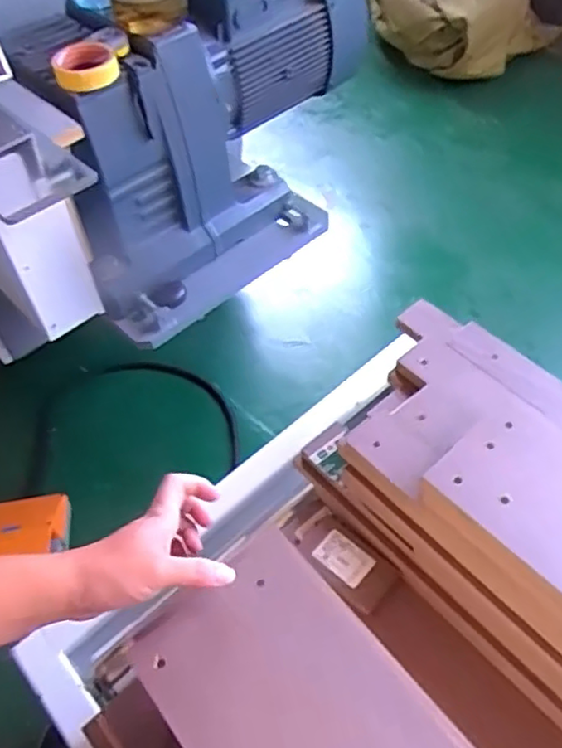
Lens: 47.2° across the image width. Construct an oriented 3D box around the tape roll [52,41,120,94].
[{"bbox_3d":[-0.288,-0.449,0.938,0.080,0.033,0.093,-34,58,-20],"label":"tape roll"}]

